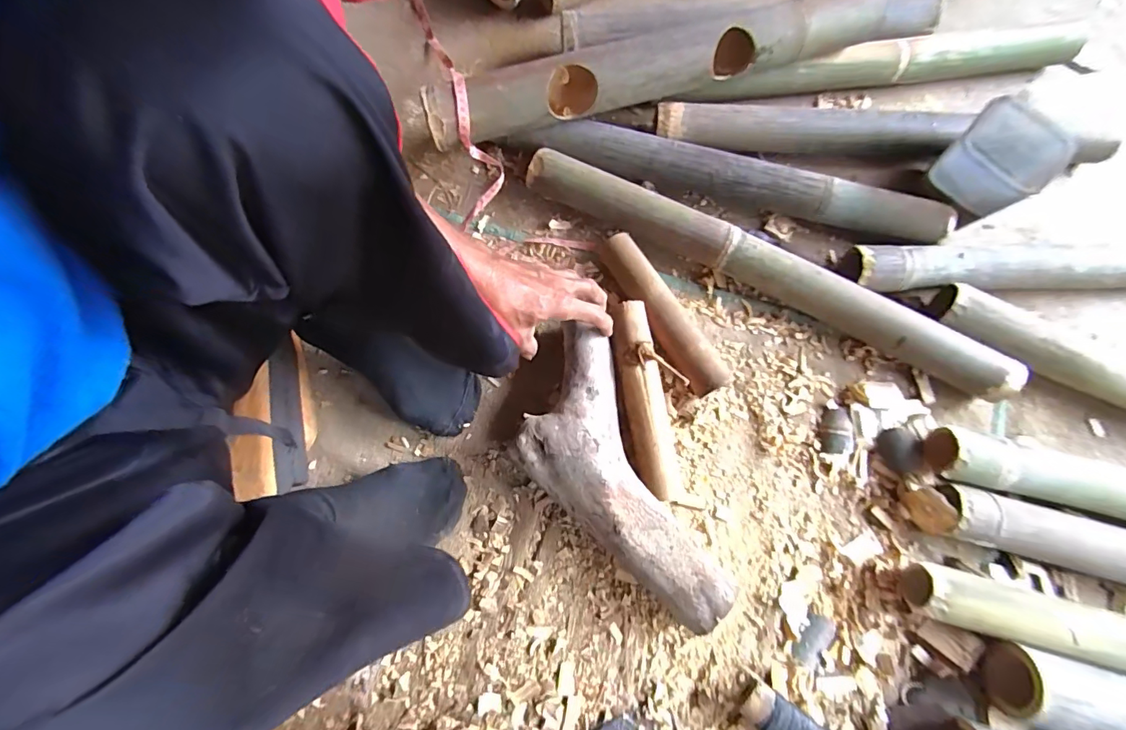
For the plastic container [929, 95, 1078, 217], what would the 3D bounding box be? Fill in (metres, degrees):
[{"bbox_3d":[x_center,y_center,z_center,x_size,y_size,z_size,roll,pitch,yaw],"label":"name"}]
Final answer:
[{"bbox_3d":[0.550,-0.260,0.612,0.112,0.065,0.115,44,79,9],"label":"plastic container"}]

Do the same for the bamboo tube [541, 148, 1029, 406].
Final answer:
[{"bbox_3d":[0.256,-0.133,0.645,0.665,0.067,0.064,28,76,8],"label":"bamboo tube"}]

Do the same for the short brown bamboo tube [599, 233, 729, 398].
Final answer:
[{"bbox_3d":[0.126,-0.065,0.633,0.049,0.054,0.236,-31,76,-8],"label":"short brown bamboo tube"}]

